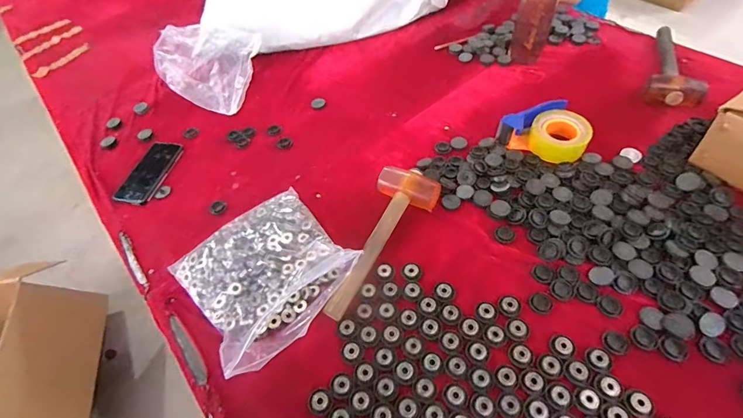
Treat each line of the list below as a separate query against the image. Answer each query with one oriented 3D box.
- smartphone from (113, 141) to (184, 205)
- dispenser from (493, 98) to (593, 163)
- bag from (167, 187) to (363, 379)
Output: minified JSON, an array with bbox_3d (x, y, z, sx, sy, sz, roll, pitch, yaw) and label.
[{"bbox_3d":[-0.471,-0.083,0.807,0.085,0.014,0.171,2,53,7],"label":"smartphone"},{"bbox_3d":[0.344,-0.162,0.742,0.159,0.051,0.119,22,58,21],"label":"dispenser"},{"bbox_3d":[-0.169,0.095,0.605,0.241,0.052,0.253,-36,58,-20],"label":"bag"}]

